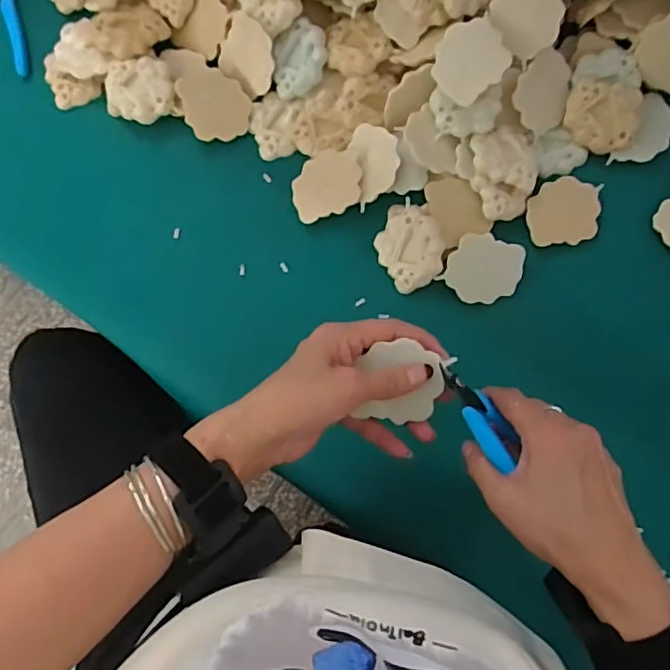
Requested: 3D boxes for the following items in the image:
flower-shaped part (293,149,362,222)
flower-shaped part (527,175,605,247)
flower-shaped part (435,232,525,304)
[{"bbox_3d":[-0.008,-0.132,0.506,0.060,0.012,0.056,0,80,1],"label":"flower-shaped part"},{"bbox_3d":[0.197,-0.105,0.500,0.058,0.007,0.059,11,80,3],"label":"flower-shaped part"},{"bbox_3d":[0.125,-0.055,0.491,0.061,0.011,0.057,22,81,5],"label":"flower-shaped part"}]

